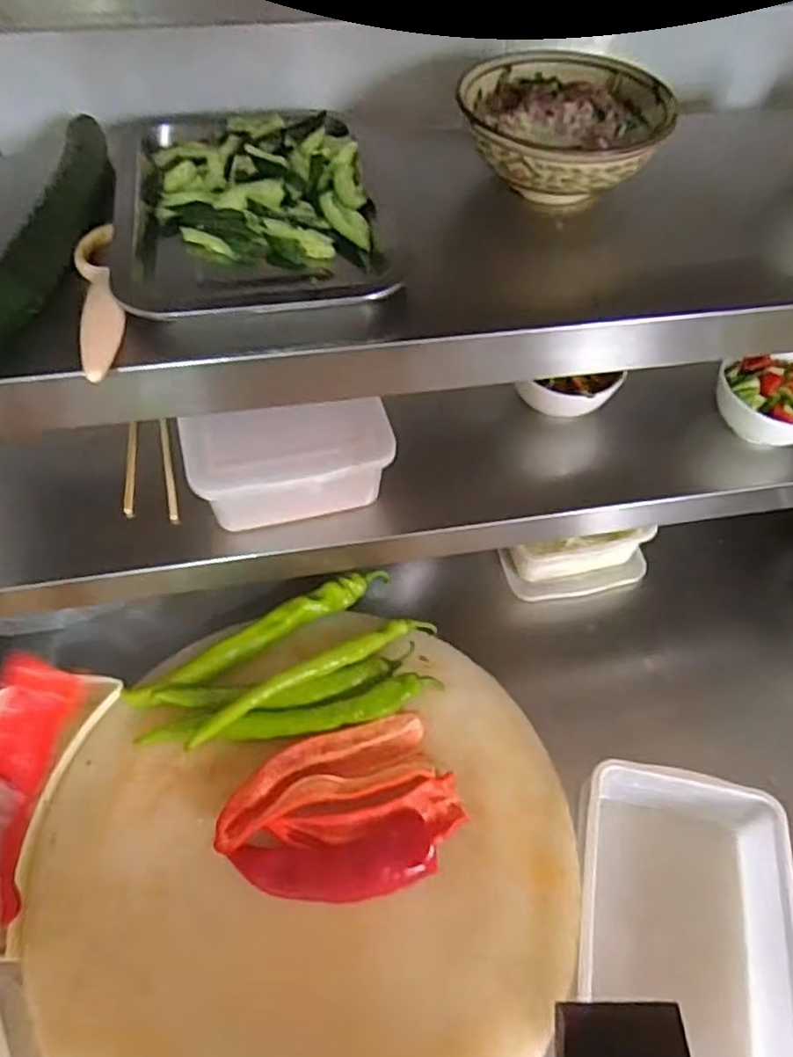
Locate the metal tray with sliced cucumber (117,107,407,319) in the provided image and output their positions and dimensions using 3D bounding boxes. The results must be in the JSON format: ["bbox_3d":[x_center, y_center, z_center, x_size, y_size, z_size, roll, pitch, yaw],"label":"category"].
[{"bbox_3d":[-0.107,-0.241,0.509,0.189,0.033,0.239,-4,54,-5],"label":"metal tray with sliced cucumber"}]

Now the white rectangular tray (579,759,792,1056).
[{"bbox_3d":[0.244,0.356,0.594,0.179,0.090,0.264,8,54,4],"label":"white rectangular tray"}]

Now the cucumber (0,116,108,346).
[{"bbox_3d":[-0.238,-0.192,0.453,0.043,0.031,0.326,1,54,-1],"label":"cucumber"}]

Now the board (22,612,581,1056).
[{"bbox_3d":[-0.067,0.298,0.593,0.453,0.040,0.418,1,54,-1],"label":"board"}]

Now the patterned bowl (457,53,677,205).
[{"bbox_3d":[0.125,-0.302,0.532,0.155,0.067,0.142,1,54,-1],"label":"patterned bowl"}]

